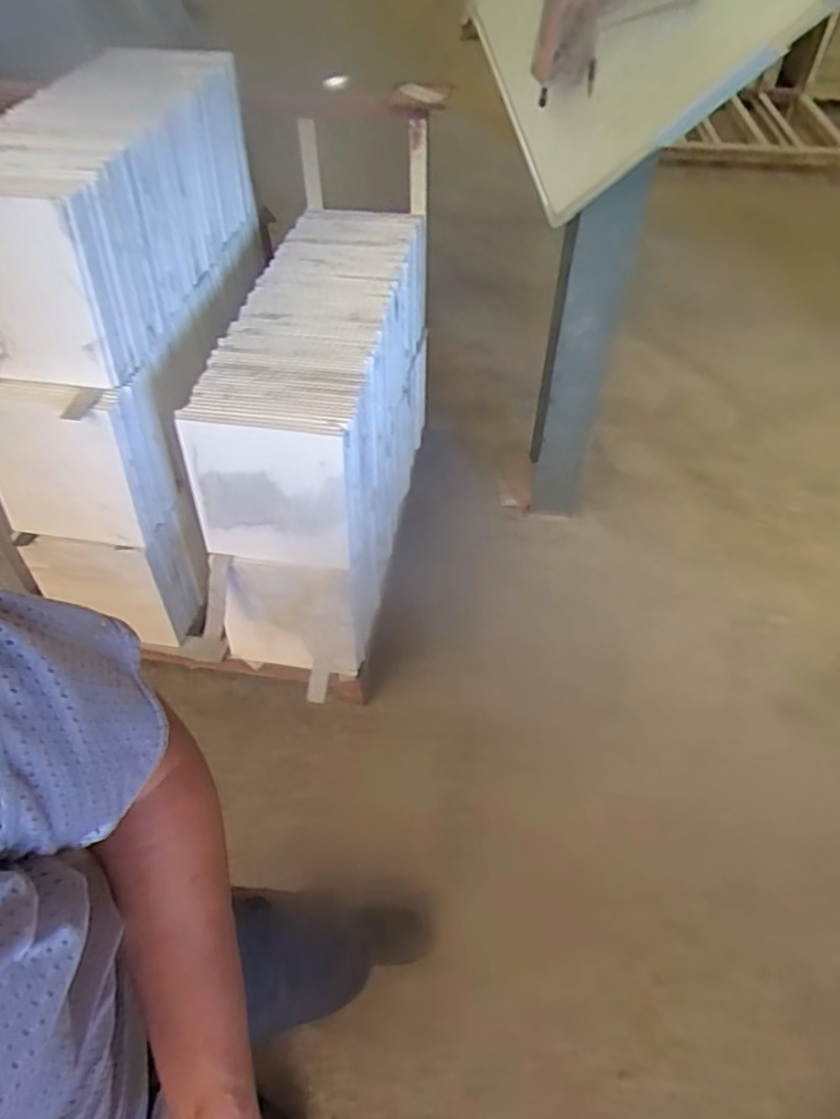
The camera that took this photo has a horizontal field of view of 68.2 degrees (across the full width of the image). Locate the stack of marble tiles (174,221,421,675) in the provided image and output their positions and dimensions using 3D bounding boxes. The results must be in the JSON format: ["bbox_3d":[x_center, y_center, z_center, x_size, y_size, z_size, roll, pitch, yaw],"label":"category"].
[{"bbox_3d":[-0.231,-0.309,1.511,0.354,0.634,0.927,8,50,5],"label":"stack of marble tiles"}]

